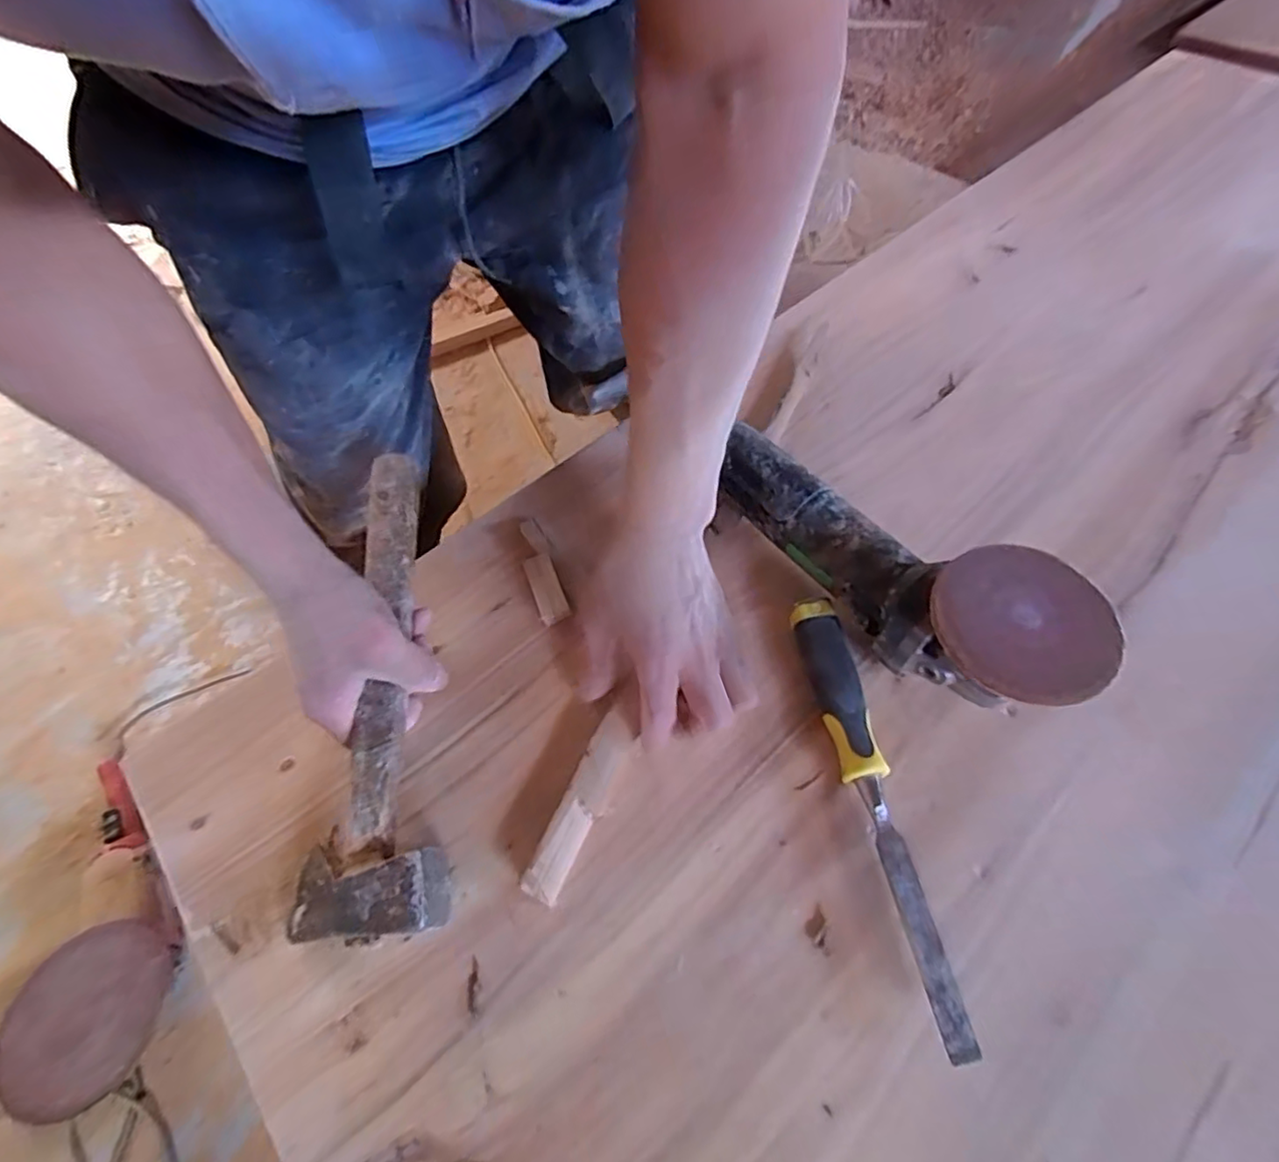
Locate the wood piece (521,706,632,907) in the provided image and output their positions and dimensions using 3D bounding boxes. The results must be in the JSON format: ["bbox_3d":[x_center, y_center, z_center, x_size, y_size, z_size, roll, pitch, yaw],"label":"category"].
[{"bbox_3d":[-0.035,0.139,0.394,0.026,0.018,0.114,22,61,17],"label":"wood piece"}]

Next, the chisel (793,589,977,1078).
[{"bbox_3d":[0.140,0.128,0.382,0.028,0.028,0.256,-9,57,-2],"label":"chisel"}]

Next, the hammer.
[{"bbox_3d":[-0.177,0.060,0.422,0.088,0.052,0.316,-9,66,-1],"label":"hammer"}]

